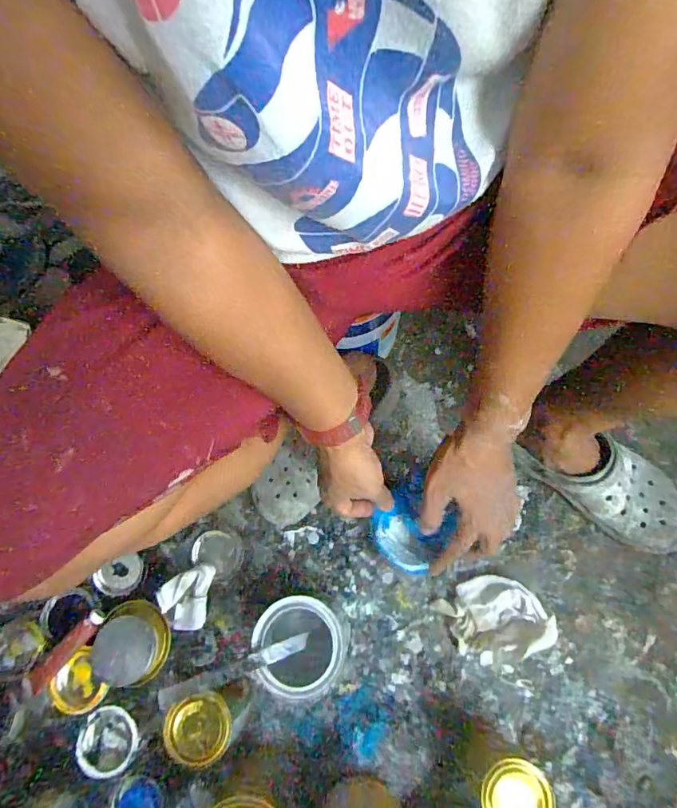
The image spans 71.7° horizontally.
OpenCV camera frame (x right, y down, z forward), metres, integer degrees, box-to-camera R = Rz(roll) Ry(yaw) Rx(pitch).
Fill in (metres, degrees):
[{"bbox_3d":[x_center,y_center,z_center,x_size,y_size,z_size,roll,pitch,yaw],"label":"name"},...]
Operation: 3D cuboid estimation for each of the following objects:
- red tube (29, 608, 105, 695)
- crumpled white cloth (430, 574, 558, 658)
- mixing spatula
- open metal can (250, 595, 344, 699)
[{"bbox_3d":[-0.334,0.302,0.576,0.024,0.025,0.106,39,78,13],"label":"red tube"},{"bbox_3d":[0.210,0.287,0.628,0.125,0.049,0.110,-26,72,-7],"label":"crumpled white cloth"},{"bbox_3d":[-0.102,0.279,0.499,0.011,0.193,0.017,-27,68,32],"label":"mixing spatula"},{"bbox_3d":[-0.044,0.291,0.588,0.097,0.136,0.097,0,71,1],"label":"open metal can"}]

